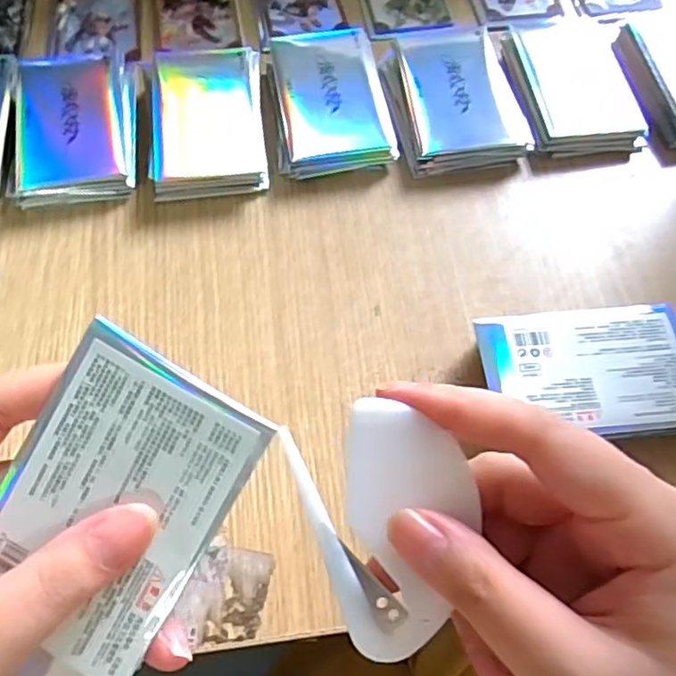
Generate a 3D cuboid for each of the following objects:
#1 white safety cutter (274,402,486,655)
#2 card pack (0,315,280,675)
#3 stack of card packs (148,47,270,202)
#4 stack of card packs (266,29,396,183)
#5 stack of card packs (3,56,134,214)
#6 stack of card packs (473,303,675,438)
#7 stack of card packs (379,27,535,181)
[{"bbox_3d":[0.016,0.052,0.169,0.045,0.010,0.070,-19,98,-7],"label":"white safety cutter"},{"bbox_3d":[-0.064,0.050,0.163,0.057,0.004,0.093,30,91,6],"label":"card pack"},{"bbox_3d":[-0.076,-0.127,0.355,0.064,0.024,0.092,-6,63,-3],"label":"stack of card packs"},{"bbox_3d":[-0.006,-0.142,0.364,0.065,0.024,0.097,-8,63,-4],"label":"stack of card packs"},{"bbox_3d":[-0.151,-0.121,0.349,0.068,0.023,0.093,-5,63,-3],"label":"stack of card packs"},{"bbox_3d":[0.116,0.019,0.284,0.096,0.024,0.065,-6,63,-4],"label":"stack of card packs"},{"bbox_3d":[0.067,-0.144,0.366,0.073,0.021,0.098,-9,63,-5],"label":"stack of card packs"}]

